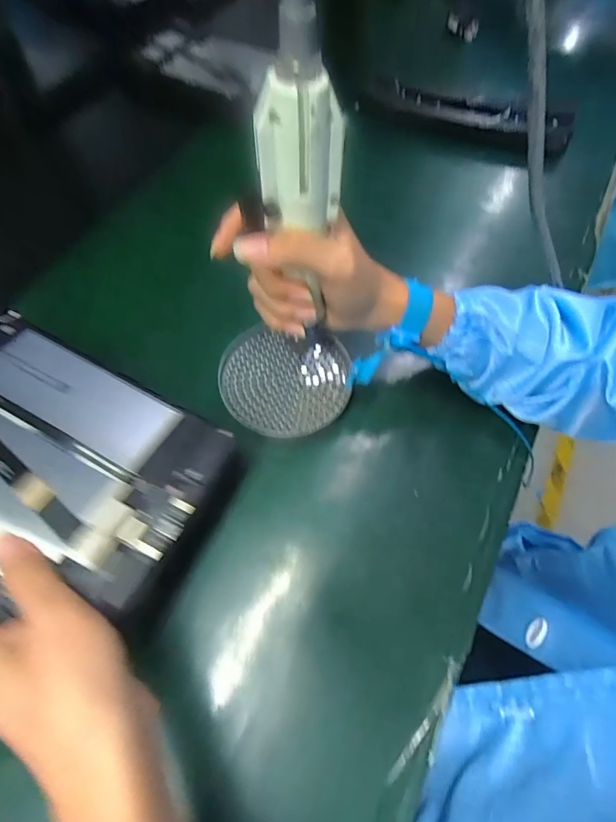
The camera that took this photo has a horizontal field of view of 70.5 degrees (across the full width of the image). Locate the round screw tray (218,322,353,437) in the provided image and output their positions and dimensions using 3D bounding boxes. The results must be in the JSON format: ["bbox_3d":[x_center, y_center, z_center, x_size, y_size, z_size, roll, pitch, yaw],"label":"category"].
[{"bbox_3d":[-0.021,-0.029,0.382,0.111,0.010,0.105,0,63,0],"label":"round screw tray"}]

